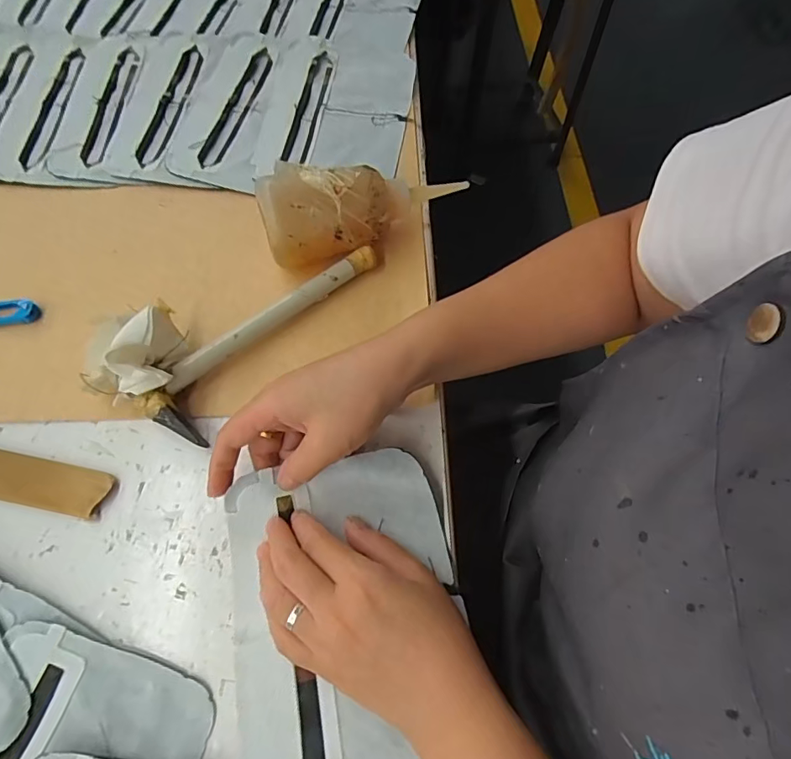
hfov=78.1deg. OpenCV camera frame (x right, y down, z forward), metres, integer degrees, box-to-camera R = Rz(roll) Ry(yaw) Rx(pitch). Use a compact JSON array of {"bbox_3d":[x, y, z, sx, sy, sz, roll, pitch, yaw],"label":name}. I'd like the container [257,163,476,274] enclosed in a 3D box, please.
[{"bbox_3d":[-0.019,-0.127,0.374,0.160,0.061,0.057,-10,66,-8],"label":"container"}]

